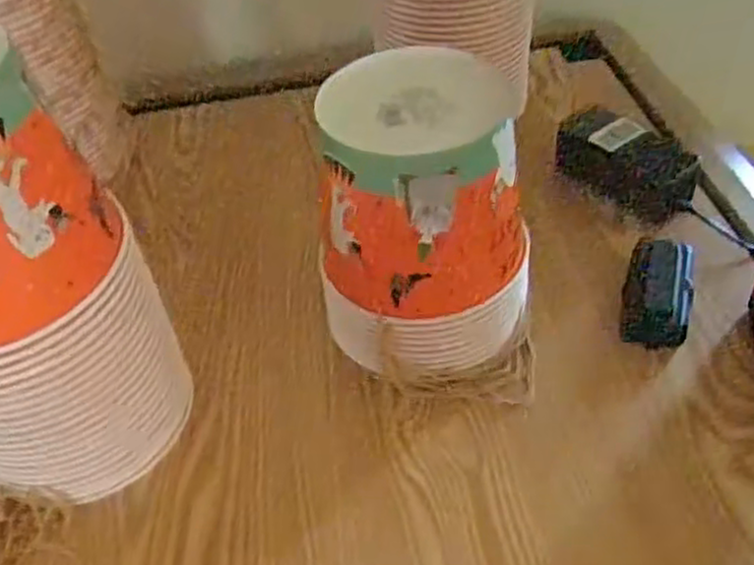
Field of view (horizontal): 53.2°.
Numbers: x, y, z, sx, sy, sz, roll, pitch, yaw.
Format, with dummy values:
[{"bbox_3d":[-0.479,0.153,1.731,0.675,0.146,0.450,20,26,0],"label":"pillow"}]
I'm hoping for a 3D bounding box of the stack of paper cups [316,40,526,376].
[{"bbox_3d":[0.032,-0.037,0.558,0.144,0.215,0.133,-26,49,-18],"label":"stack of paper cups"}]

